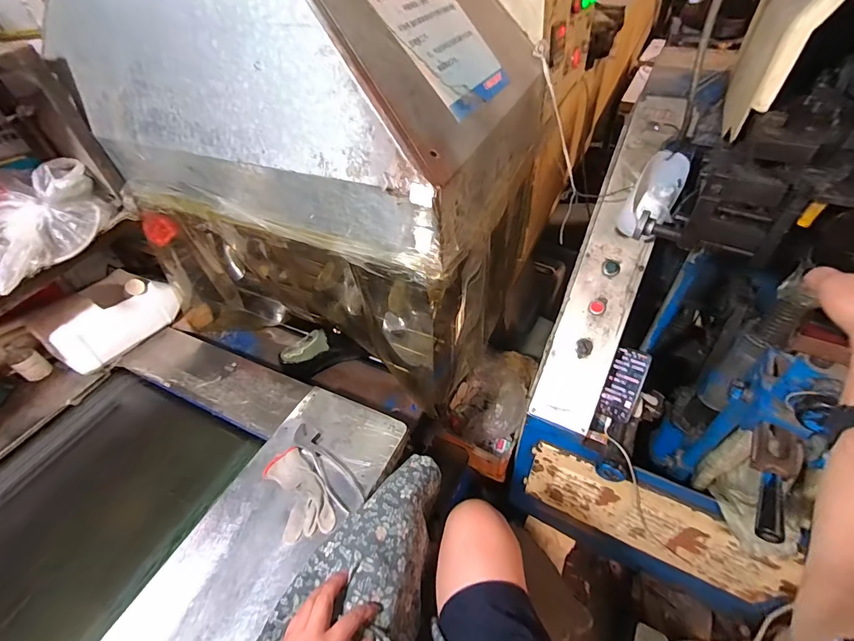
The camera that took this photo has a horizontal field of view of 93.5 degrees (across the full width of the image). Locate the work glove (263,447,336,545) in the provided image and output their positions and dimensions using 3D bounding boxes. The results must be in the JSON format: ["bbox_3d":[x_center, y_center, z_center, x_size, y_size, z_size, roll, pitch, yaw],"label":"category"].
[{"bbox_3d":[-0.215,0.284,0.666,0.078,0.012,0.161,-25,49,-18],"label":"work glove"}]

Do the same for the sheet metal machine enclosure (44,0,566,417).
[{"bbox_3d":[-0.190,-0.346,0.829,0.723,0.738,0.488,16,50,20],"label":"sheet metal machine enclosure"}]

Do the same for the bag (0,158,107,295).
[{"bbox_3d":[-0.740,-0.180,0.730,0.245,0.105,0.312,25,53,26],"label":"bag"}]

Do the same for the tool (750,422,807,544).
[{"bbox_3d":[0.424,0.187,0.497,0.050,0.033,0.174,27,54,27],"label":"tool"}]

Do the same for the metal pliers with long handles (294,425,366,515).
[{"bbox_3d":[-0.175,0.248,0.697,0.047,0.011,0.193,-33,52,-24],"label":"metal pliers with long handles"}]

